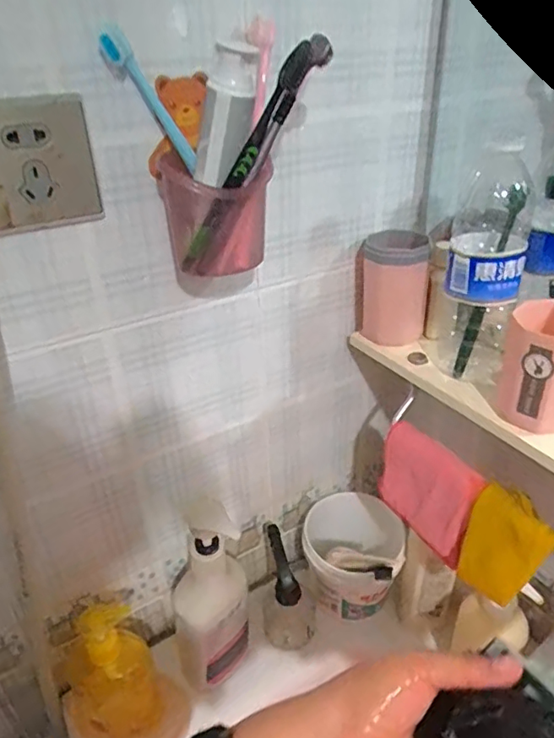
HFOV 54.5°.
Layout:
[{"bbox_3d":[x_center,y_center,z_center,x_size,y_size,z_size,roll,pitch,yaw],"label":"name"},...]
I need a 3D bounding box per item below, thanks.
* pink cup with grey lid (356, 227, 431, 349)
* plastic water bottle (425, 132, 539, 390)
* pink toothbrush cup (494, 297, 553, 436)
[{"bbox_3d":[0.121,-0.080,0.560,0.066,0.106,0.069,-1,33,1],"label":"pink cup with grey lid"},{"bbox_3d":[0.183,-0.090,0.482,0.067,0.208,0.075,10,35,17],"label":"plastic water bottle"},{"bbox_3d":[0.220,-0.001,0.435,0.065,0.093,0.068,-1,33,1],"label":"pink toothbrush cup"}]

